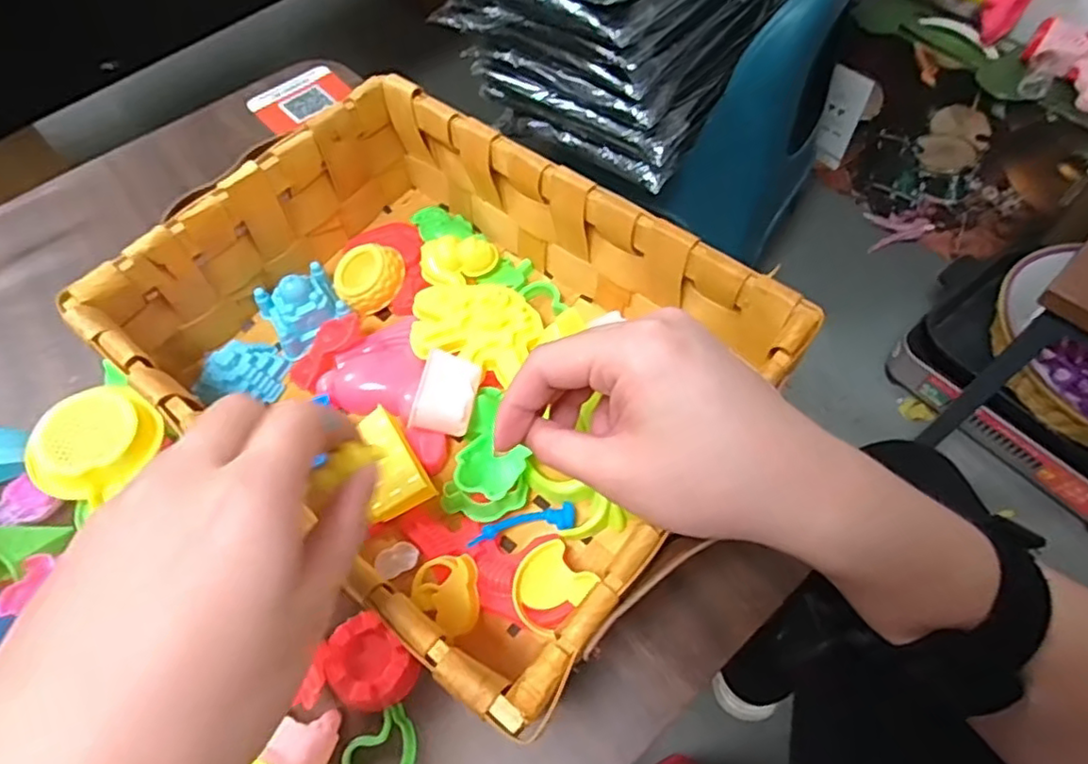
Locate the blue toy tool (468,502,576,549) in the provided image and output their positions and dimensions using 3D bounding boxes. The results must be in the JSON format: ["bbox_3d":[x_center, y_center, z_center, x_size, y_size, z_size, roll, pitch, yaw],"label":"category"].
[{"bbox_3d":[-0.011,0.078,0.342,0.057,0.011,0.014,-12,58,-4],"label":"blue toy tool"}]

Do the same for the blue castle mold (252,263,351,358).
[{"bbox_3d":[-0.160,-0.053,0.414,0.048,0.038,0.048,-32,62,-15],"label":"blue castle mold"}]

